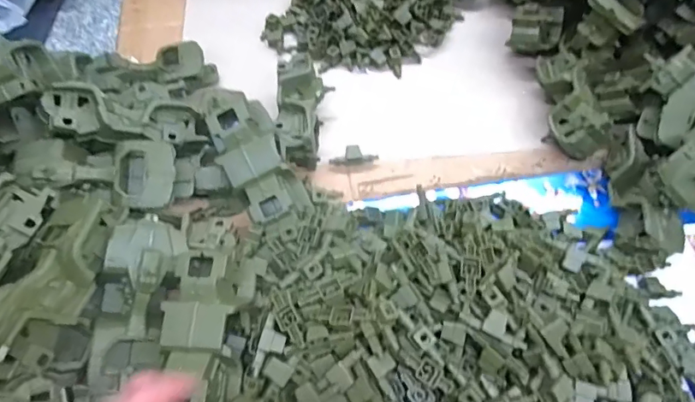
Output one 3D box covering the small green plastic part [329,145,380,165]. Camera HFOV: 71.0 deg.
[{"bbox_3d":[0.009,-0.064,0.686,0.068,0.019,0.019,-6,58,-5],"label":"small green plastic part"}]

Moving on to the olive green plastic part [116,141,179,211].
[{"bbox_3d":[-0.228,-0.028,0.564,0.064,0.038,0.078,0,81,4],"label":"olive green plastic part"}]

